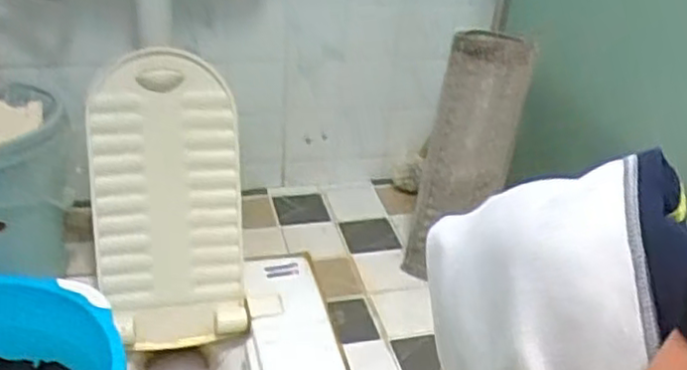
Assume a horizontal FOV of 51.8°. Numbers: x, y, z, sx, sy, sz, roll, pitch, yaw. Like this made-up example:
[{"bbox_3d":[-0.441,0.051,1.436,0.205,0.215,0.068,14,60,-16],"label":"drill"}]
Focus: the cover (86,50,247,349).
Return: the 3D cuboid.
[{"bbox_3d":[-0.255,0.026,1.037,0.210,0.423,0.032,-5,9,-18],"label":"cover"}]

